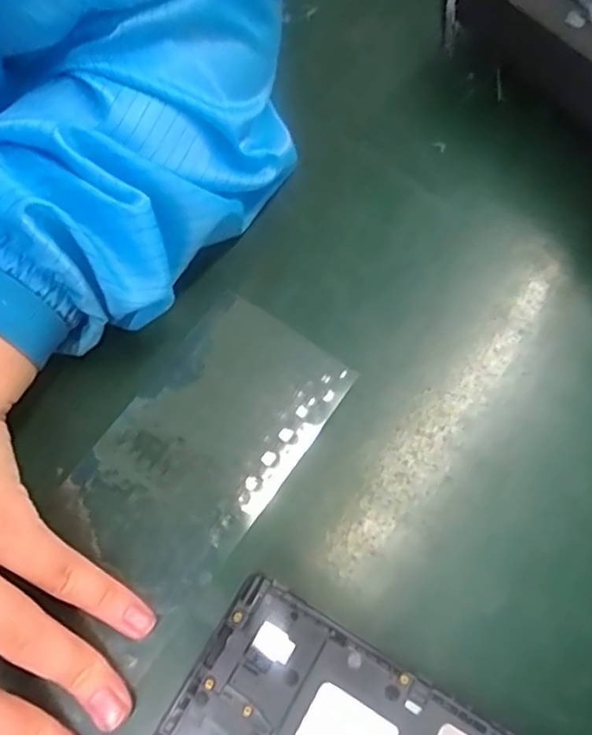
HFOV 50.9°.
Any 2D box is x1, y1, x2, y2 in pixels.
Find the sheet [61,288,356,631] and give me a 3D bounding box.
[{"bbox_3d":[-0.036,0.030,0.251,0.069,0.006,0.117,34,74,12],"label":"sheet"}]

